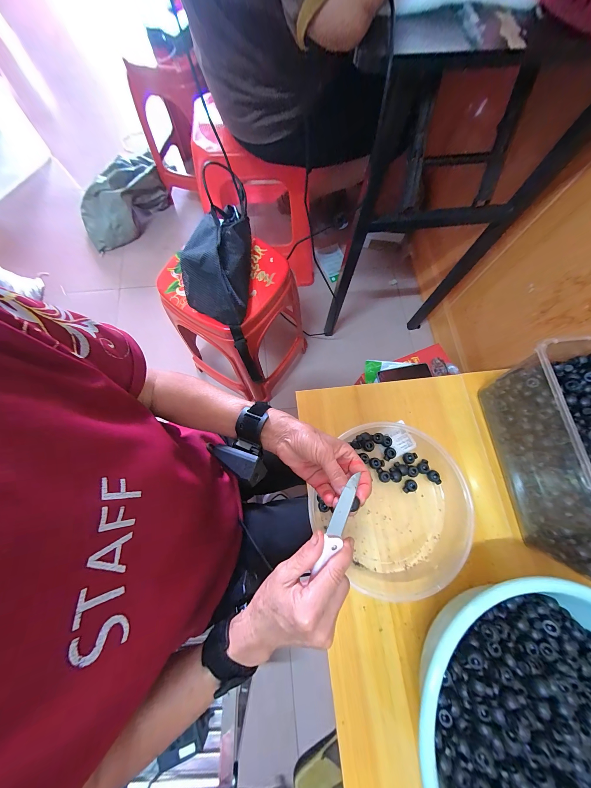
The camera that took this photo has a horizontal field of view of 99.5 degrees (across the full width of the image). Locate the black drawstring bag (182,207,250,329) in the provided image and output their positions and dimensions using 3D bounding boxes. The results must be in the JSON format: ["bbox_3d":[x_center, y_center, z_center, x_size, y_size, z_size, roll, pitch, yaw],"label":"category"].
[{"bbox_3d":[-0.171,-0.298,0.550,0.140,0.058,0.308,-1,74,0],"label":"black drawstring bag"}]

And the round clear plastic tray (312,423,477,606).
[{"bbox_3d":[0.148,0.166,0.370,0.222,0.042,0.231,26,76,7],"label":"round clear plastic tray"}]

